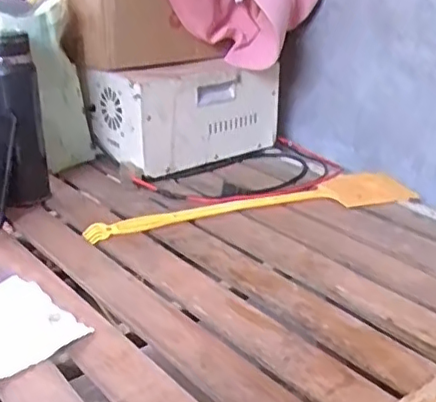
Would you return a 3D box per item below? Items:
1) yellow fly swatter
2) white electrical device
[{"bbox_3d":[0.060,0.001,0.961,0.528,0.023,0.126,-9,23,-16],"label":"yellow fly swatter"},{"bbox_3d":[-0.060,-0.157,1.134,0.306,0.186,0.175,-18,31,-35],"label":"white electrical device"}]

